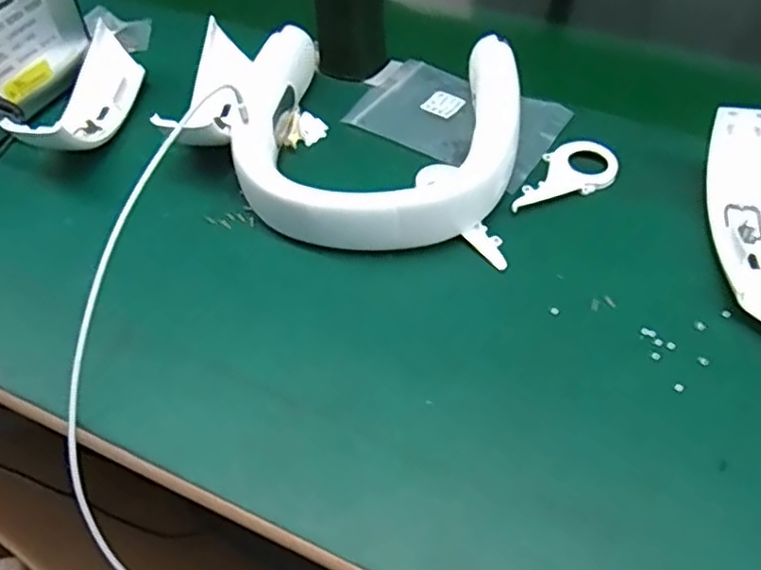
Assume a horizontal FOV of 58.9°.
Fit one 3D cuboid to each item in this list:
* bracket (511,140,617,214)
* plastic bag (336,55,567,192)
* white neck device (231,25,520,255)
[{"bbox_3d":[0.122,-0.076,0.462,0.091,0.005,0.044,-24,55,-17],"label":"bracket"},{"bbox_3d":[0.054,-0.131,0.512,0.157,0.010,0.097,27,56,21],"label":"plastic bag"},{"bbox_3d":[-0.008,-0.105,0.463,0.204,0.049,0.191,4,51,4],"label":"white neck device"}]

